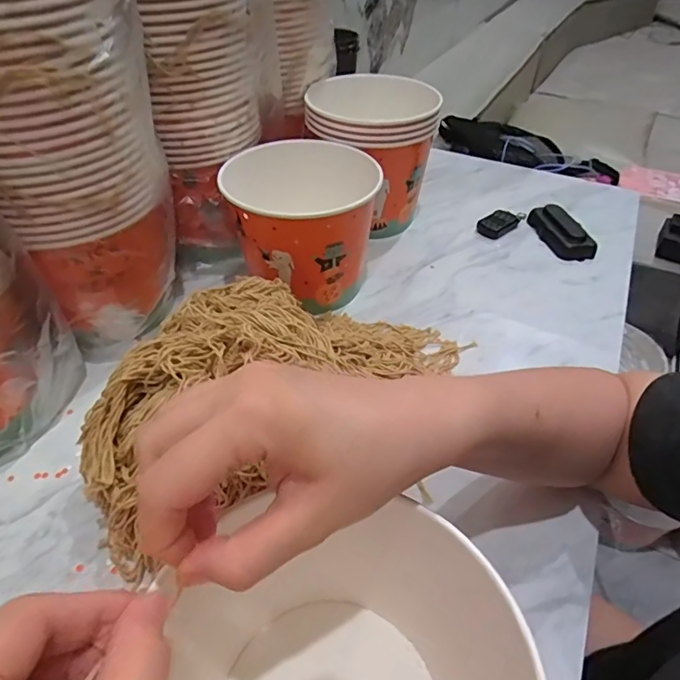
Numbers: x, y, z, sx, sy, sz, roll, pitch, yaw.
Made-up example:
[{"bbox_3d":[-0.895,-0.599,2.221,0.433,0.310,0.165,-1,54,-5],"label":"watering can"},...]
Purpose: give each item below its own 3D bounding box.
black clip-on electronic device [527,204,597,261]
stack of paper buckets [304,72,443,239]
[{"bbox_3d":[0.288,-0.143,0.632,0.041,0.028,0.100,-9,45,-11],"label":"black clip-on electronic device"},{"bbox_3d":[0.035,-0.229,0.619,0.155,0.157,0.145,7,45,6],"label":"stack of paper buckets"}]

